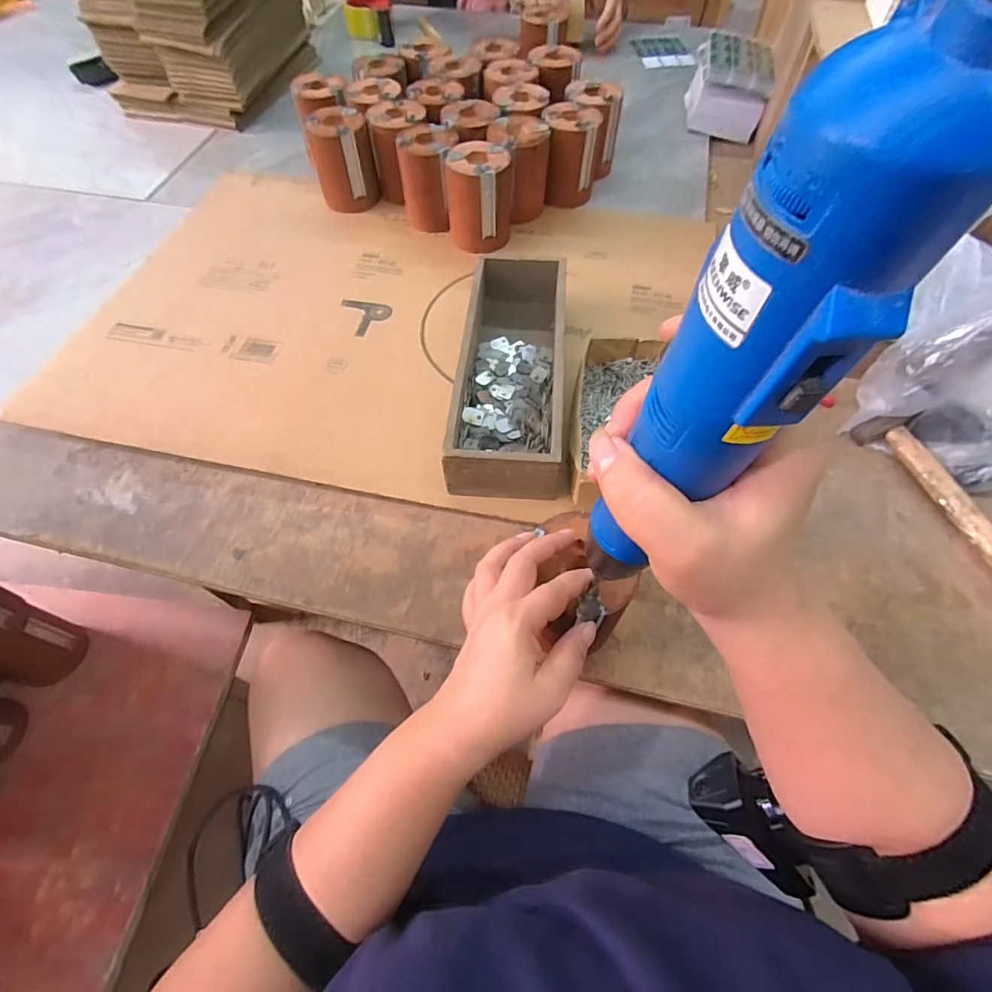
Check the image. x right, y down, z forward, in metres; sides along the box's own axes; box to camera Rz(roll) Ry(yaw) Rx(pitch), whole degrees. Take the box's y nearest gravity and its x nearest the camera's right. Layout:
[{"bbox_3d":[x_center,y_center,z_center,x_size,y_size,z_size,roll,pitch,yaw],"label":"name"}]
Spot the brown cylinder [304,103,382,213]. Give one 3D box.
[{"bbox_3d":[-0.205,-0.455,0.699,0.078,0.100,0.077,-11,58,-6],"label":"brown cylinder"}]

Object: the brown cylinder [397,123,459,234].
[{"bbox_3d":[-0.085,-0.412,0.673,0.073,0.100,0.079,2,58,2],"label":"brown cylinder"}]

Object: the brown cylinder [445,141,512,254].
[{"bbox_3d":[-0.022,-0.379,0.653,0.077,0.097,0.074,-7,58,-4],"label":"brown cylinder"}]

